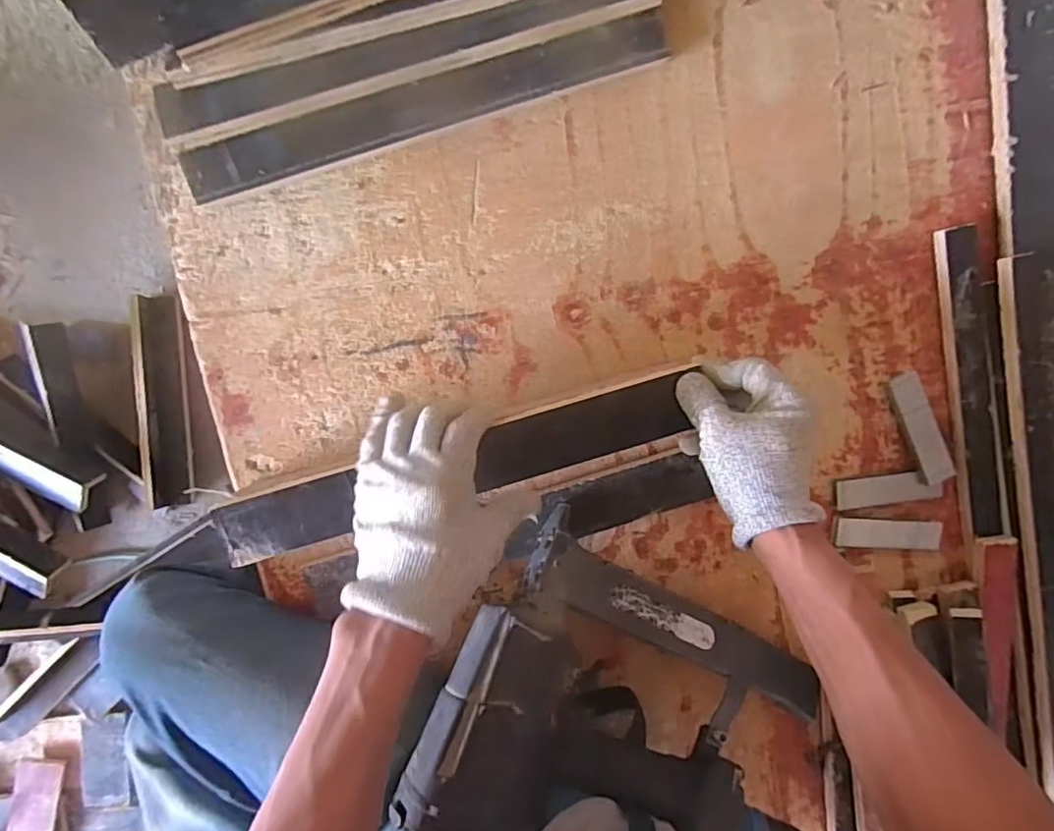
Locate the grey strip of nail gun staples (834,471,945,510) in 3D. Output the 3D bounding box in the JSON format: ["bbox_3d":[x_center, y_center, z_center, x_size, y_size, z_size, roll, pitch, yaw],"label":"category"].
[{"bbox_3d":[0.323,0.067,0.508,0.101,0.009,0.029,-6,99,-3],"label":"grey strip of nail gun staples"}]

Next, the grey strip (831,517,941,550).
[{"bbox_3d":[0.331,0.109,0.517,0.101,0.011,0.027,3,98,-4],"label":"grey strip"}]

